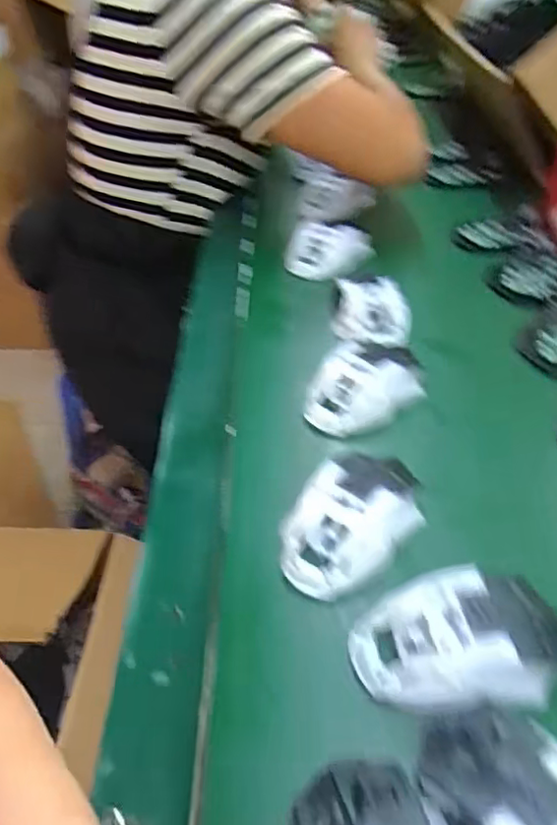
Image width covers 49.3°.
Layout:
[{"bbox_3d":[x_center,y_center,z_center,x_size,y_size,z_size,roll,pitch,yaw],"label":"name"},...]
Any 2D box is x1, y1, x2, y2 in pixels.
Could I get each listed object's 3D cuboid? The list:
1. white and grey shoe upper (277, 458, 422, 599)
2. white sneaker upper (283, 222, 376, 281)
[{"bbox_3d":[0.048,0.066,0.390,0.113,0.038,0.064,-35,52,-29],"label":"white and grey shoe upper"},{"bbox_3d":[0.054,-0.176,0.665,0.089,0.033,0.073,6,44,10],"label":"white sneaker upper"}]

